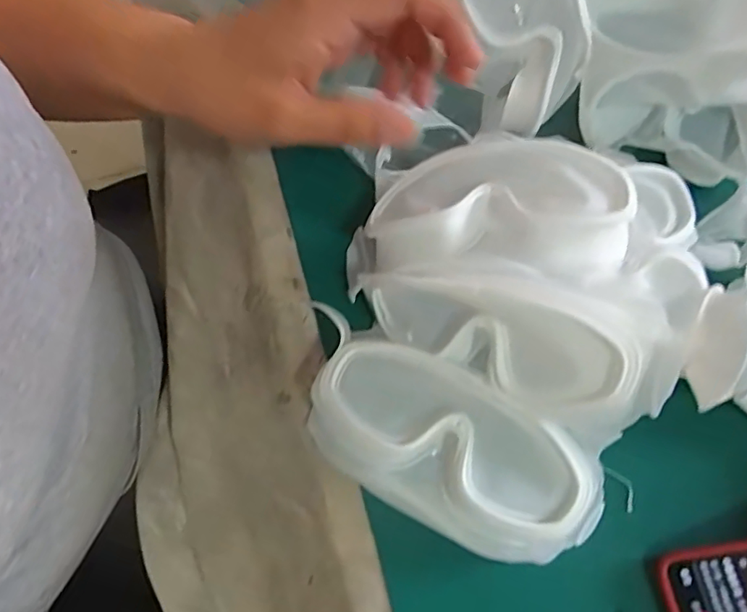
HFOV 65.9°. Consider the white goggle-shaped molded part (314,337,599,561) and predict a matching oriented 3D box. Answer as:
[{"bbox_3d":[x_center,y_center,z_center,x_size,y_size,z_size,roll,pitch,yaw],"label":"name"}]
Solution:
[{"bbox_3d":[0.038,0.072,0.280,0.149,0.036,0.069,30,74,10],"label":"white goggle-shaped molded part"}]

